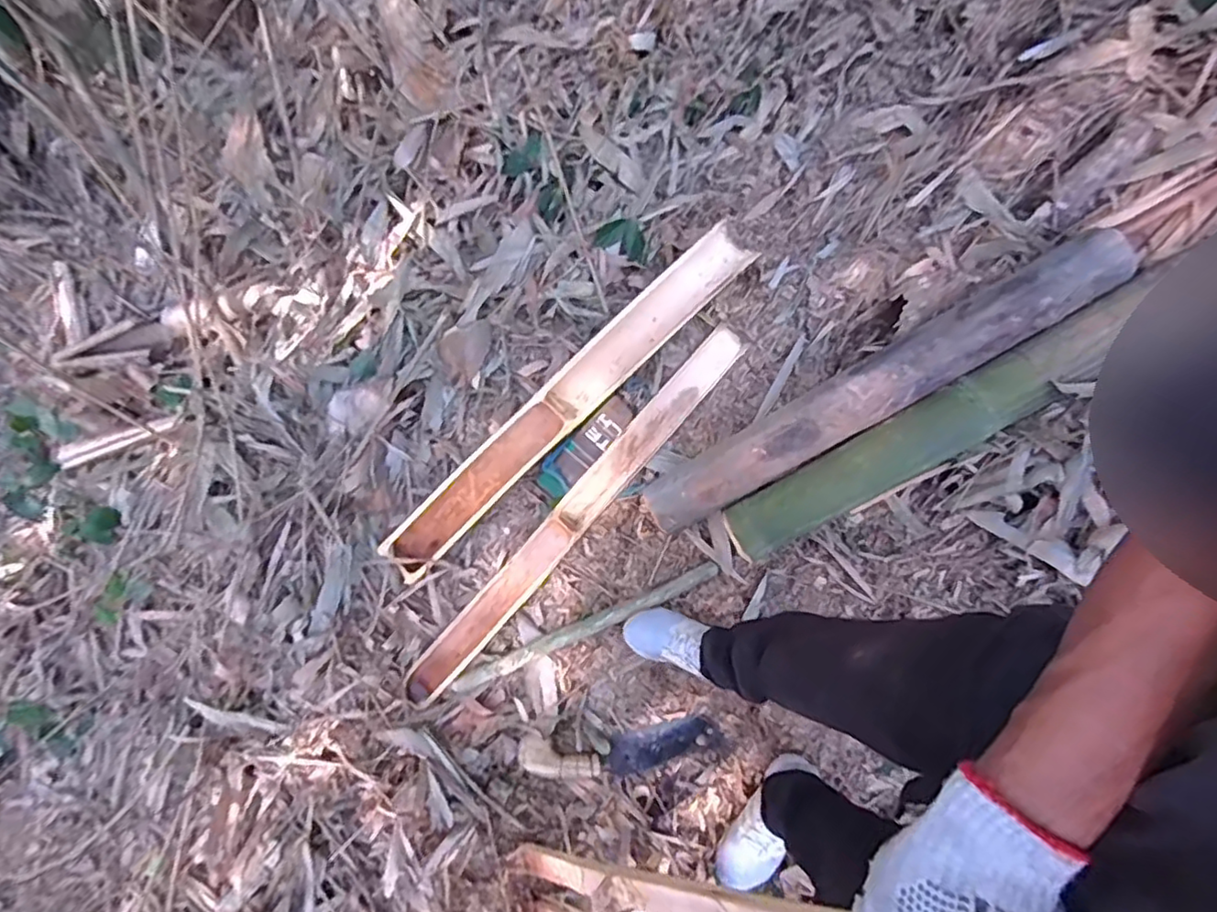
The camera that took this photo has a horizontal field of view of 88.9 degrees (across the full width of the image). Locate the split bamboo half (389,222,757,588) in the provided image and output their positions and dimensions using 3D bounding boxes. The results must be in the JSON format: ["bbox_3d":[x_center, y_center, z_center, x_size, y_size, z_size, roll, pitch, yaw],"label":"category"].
[{"bbox_3d":[-0.048,-0.148,1.307,0.883,0.049,0.110,-44,75,1],"label":"split bamboo half"}]

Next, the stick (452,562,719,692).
[{"bbox_3d":[-0.048,0.343,1.236,0.570,0.030,0.033,-25,70,4],"label":"stick"}]

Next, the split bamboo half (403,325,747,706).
[{"bbox_3d":[-0.066,0.113,1.267,0.080,0.035,0.960,41,89,13],"label":"split bamboo half"}]

